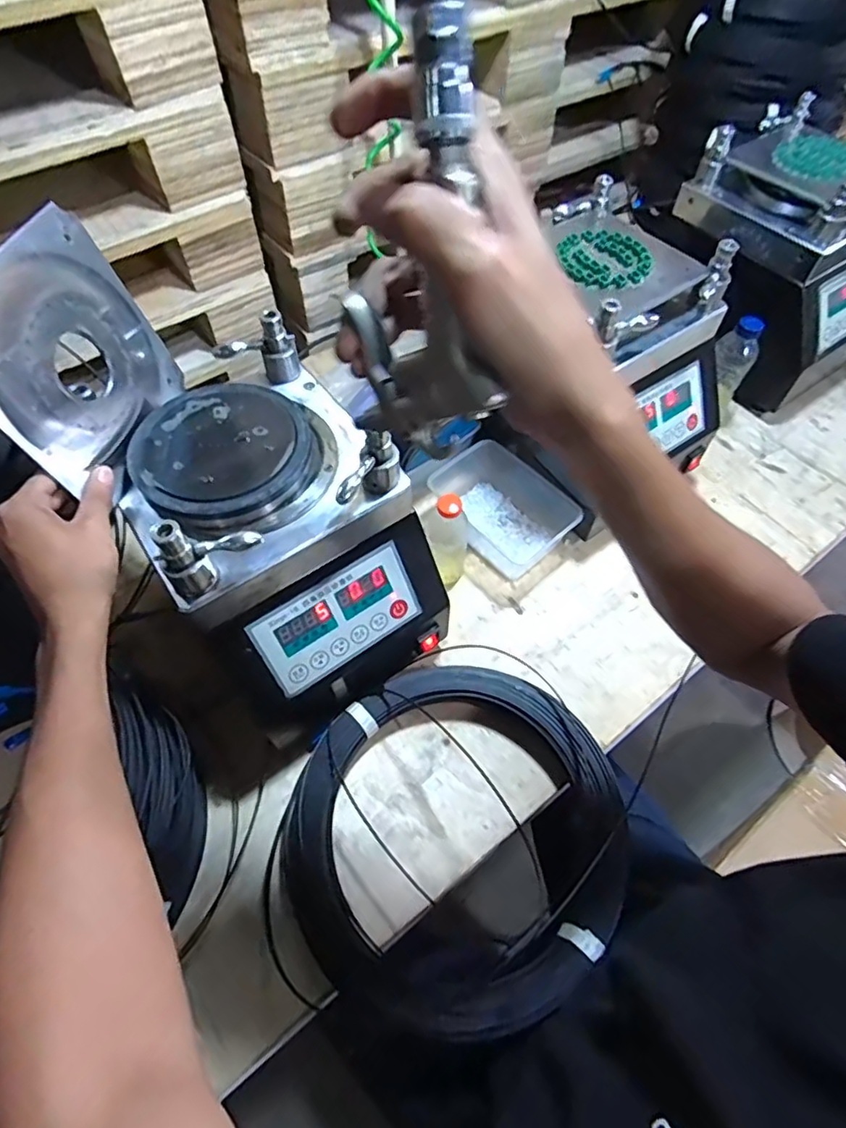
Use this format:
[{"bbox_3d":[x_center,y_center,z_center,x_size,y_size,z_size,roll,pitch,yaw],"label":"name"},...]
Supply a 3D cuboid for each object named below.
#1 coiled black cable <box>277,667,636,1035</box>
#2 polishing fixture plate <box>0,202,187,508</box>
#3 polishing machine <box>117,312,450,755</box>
[{"bbox_3d":[0.032,0.250,0.530,0.312,0.058,0.293,0,59,0],"label":"coiled black cable"},{"bbox_3d":[-0.267,-0.157,0.431,0.006,0.160,0.169,1,56,18],"label":"polishing fixture plate"},{"bbox_3d":[-0.131,-0.020,0.541,0.203,0.239,0.257,-33,64,-19],"label":"polishing machine"}]

